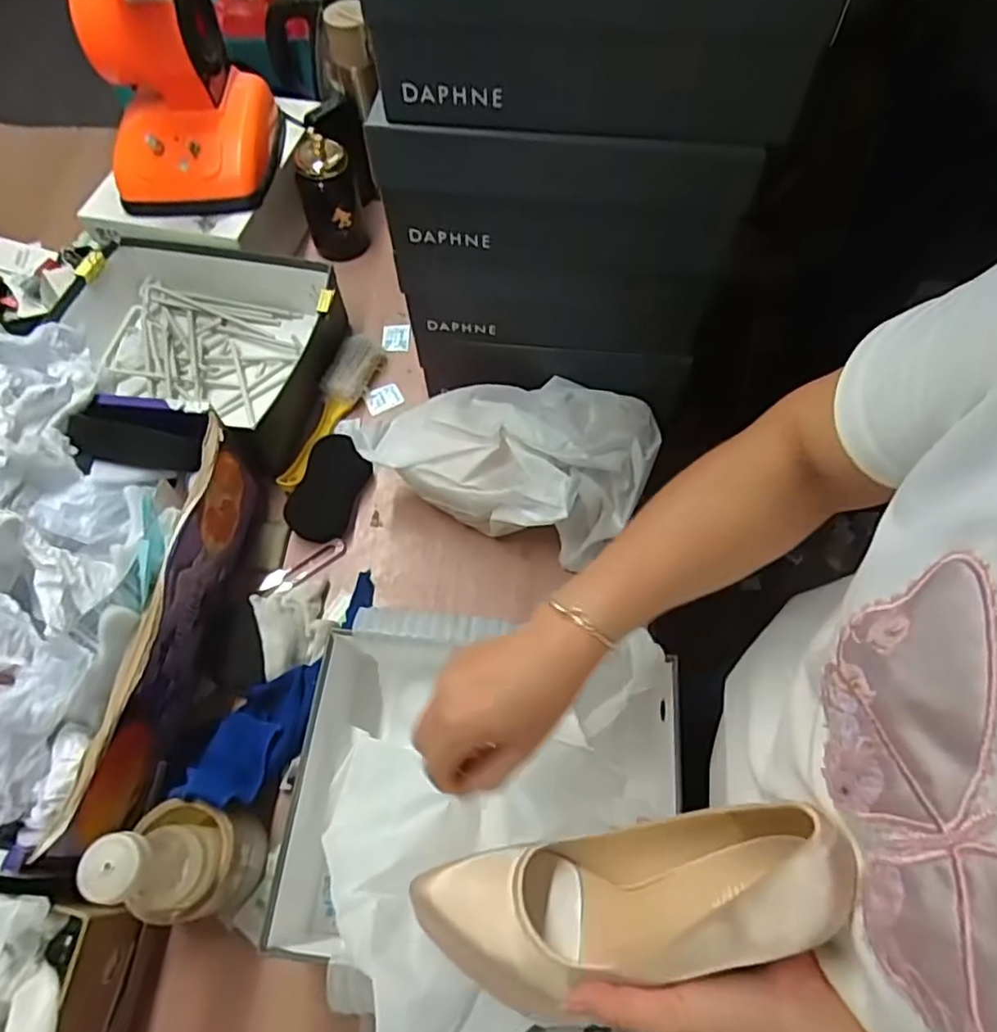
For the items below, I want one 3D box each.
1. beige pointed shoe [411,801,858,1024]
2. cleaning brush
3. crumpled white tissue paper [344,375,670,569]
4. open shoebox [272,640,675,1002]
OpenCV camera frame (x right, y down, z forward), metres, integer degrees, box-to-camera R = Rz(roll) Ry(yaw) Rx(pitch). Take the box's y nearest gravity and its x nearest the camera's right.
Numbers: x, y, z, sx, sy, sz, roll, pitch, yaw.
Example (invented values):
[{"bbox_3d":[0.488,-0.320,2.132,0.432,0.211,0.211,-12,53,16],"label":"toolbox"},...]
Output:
[{"bbox_3d":[0.071,0.221,0.363,0.248,0.067,0.083,-24,60,22],"label":"beige pointed shoe"},{"bbox_3d":[-0.204,-0.125,0.774,0.048,0.037,0.218,18,64,10],"label":"cleaning brush"},{"bbox_3d":[0.014,-0.077,0.706,0.290,0.111,0.186,21,64,11],"label":"crumpled white tissue paper"},{"bbox_3d":[0.002,0.220,0.507,0.276,0.114,0.239,7,62,4],"label":"open shoebox"}]

